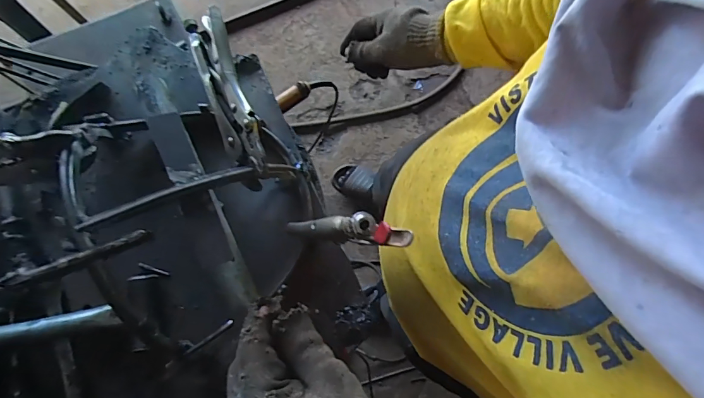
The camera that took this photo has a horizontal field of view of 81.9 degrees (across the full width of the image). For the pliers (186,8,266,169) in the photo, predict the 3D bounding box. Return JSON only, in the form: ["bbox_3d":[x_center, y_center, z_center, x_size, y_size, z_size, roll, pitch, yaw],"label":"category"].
[{"bbox_3d":[-0.114,-0.097,0.371,0.040,0.042,0.163,-19,79,-7],"label":"pliers"}]

